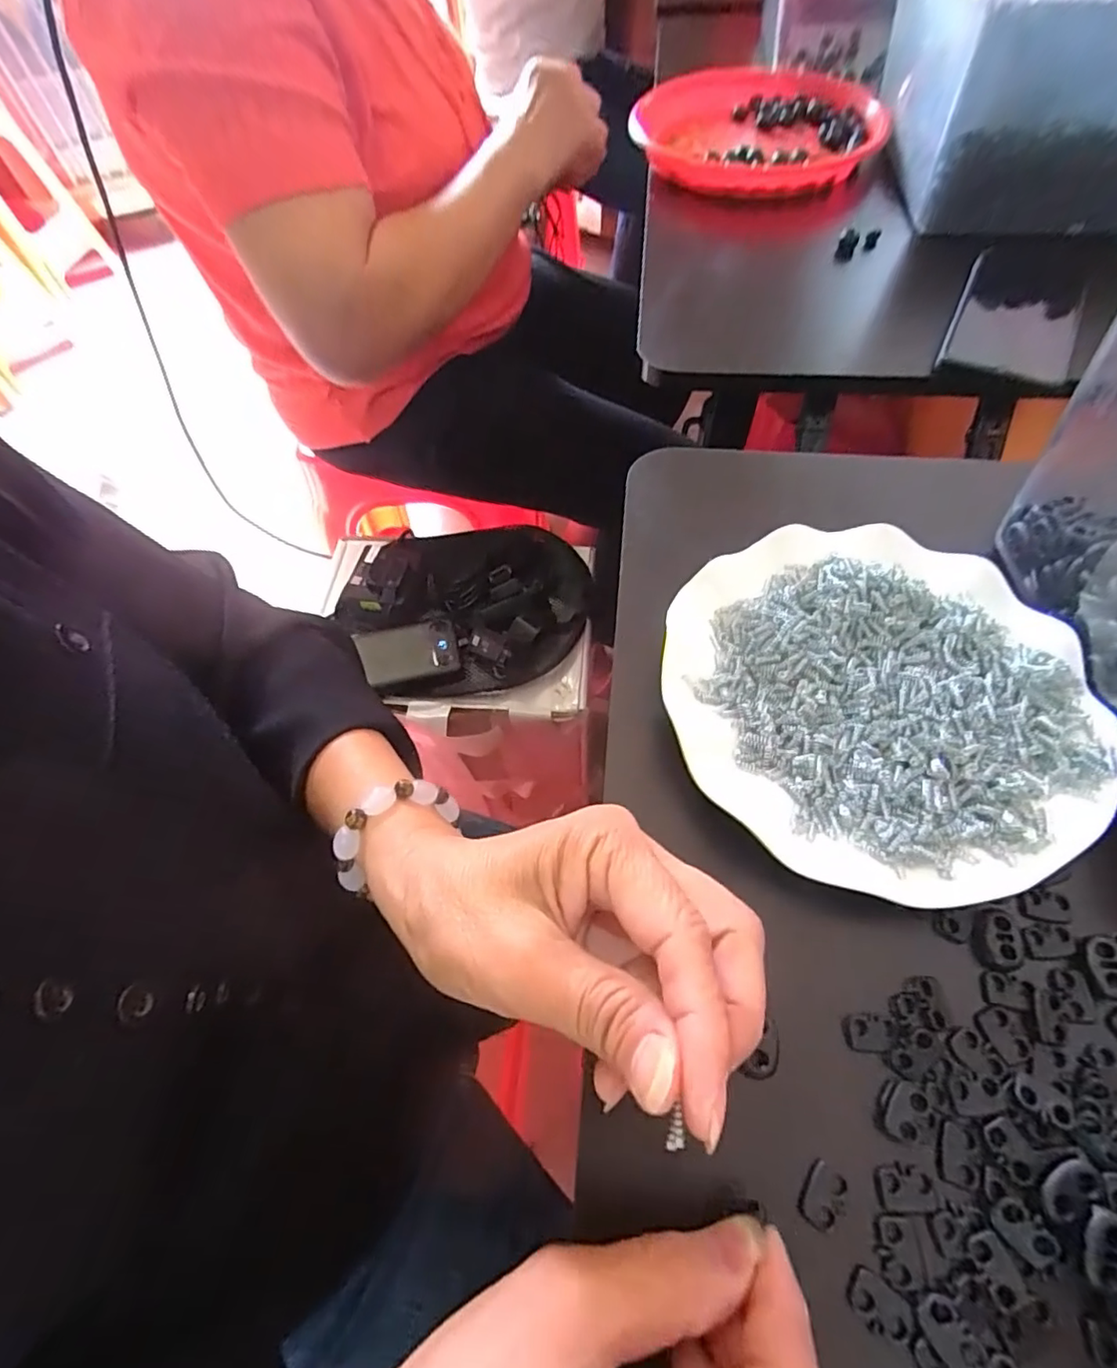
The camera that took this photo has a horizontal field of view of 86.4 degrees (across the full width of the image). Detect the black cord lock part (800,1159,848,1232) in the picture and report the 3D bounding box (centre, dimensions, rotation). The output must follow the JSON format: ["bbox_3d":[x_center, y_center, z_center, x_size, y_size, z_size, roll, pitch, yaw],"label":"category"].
[{"bbox_3d":[0.087,0.170,0.197,0.011,0.004,0.017,31,67,18],"label":"black cord lock part"}]

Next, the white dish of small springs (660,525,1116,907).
[{"bbox_3d":[0.138,0.003,0.268,0.173,0.017,0.175,-12,61,-4],"label":"white dish of small springs"}]

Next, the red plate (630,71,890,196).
[{"bbox_3d":[0.193,-0.551,0.600,0.242,0.042,0.222,-1,61,2],"label":"red plate"}]

